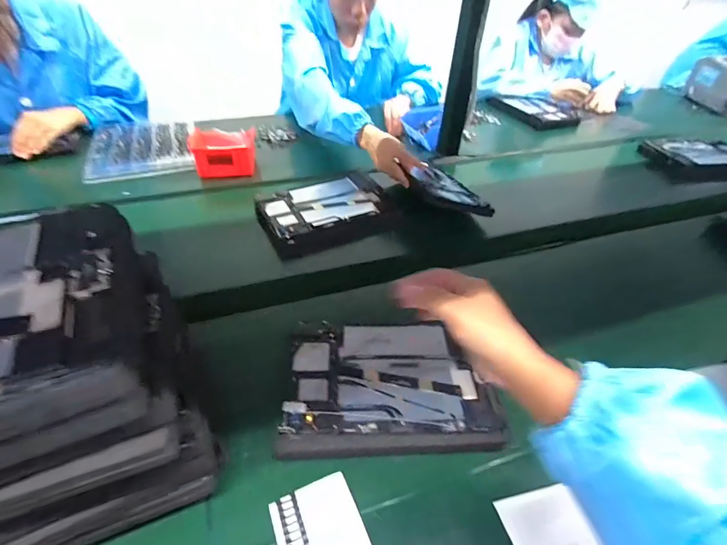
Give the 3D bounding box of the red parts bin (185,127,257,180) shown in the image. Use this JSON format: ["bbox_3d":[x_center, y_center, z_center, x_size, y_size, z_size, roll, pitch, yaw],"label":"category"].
[{"bbox_3d":[-0.304,-0.259,0.818,0.137,0.054,0.122,-3,43,-7],"label":"red parts bin"}]

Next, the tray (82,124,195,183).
[{"bbox_3d":[-0.507,-0.290,0.873,0.211,0.029,0.258,-13,45,-18],"label":"tray"}]

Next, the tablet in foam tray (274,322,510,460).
[{"bbox_3d":[0.029,0.123,0.442,0.230,0.020,0.165,1,43,-3],"label":"tablet in foam tray"}]

